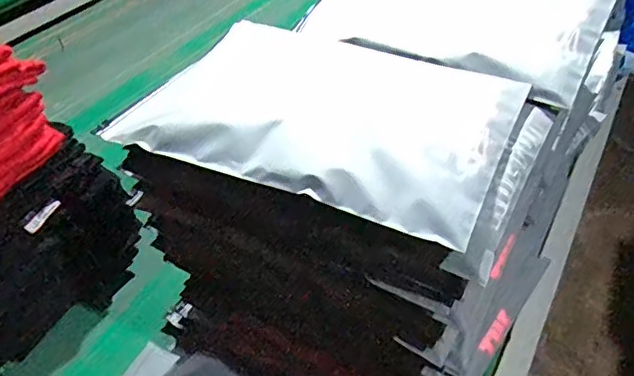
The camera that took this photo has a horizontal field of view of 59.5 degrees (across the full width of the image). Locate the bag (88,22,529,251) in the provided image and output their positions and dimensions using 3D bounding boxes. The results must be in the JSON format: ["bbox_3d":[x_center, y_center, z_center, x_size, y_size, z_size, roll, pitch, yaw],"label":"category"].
[{"bbox_3d":[0.012,-0.081,0.544,0.338,0.033,0.257,17,46,18],"label":"bag"}]

